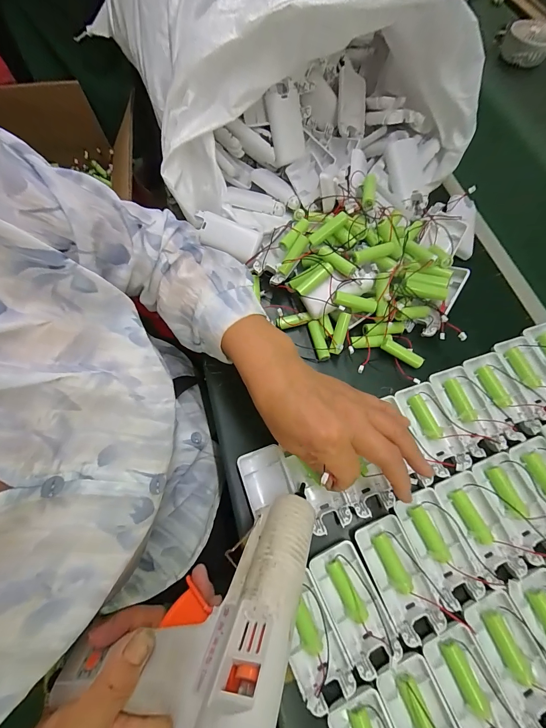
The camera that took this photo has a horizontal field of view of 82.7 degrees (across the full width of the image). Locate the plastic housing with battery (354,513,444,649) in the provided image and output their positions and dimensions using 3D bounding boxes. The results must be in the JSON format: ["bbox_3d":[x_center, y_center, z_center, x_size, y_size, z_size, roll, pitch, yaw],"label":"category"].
[{"bbox_3d":[0.113,0.192,0.283,0.046,0.015,0.092,-22,69,-9],"label":"plastic housing with battery"}]

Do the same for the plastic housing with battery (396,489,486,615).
[{"bbox_3d":[0.153,0.170,0.292,0.043,0.016,0.090,-20,69,-8],"label":"plastic housing with battery"}]

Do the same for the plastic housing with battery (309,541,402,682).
[{"bbox_3d":[0.071,0.214,0.277,0.043,0.016,0.093,-24,69,-9],"label":"plastic housing with battery"}]

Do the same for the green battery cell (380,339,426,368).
[{"bbox_3d":[0.149,-0.013,0.361,0.052,0.011,0.015,28,69,-3],"label":"green battery cell"}]

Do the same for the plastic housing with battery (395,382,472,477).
[{"bbox_3d":[0.169,0.069,0.333,0.039,0.013,0.093,-17,68,-7],"label":"plastic housing with battery"}]

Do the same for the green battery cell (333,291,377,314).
[{"bbox_3d":[0.095,-0.072,0.359,0.051,0.012,0.014,13,67,-10],"label":"green battery cell"}]

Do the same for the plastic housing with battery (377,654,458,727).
[{"bbox_3d":[0.121,0.287,0.241,0.043,0.015,0.090,-23,69,-9],"label":"plastic housing with battery"}]

